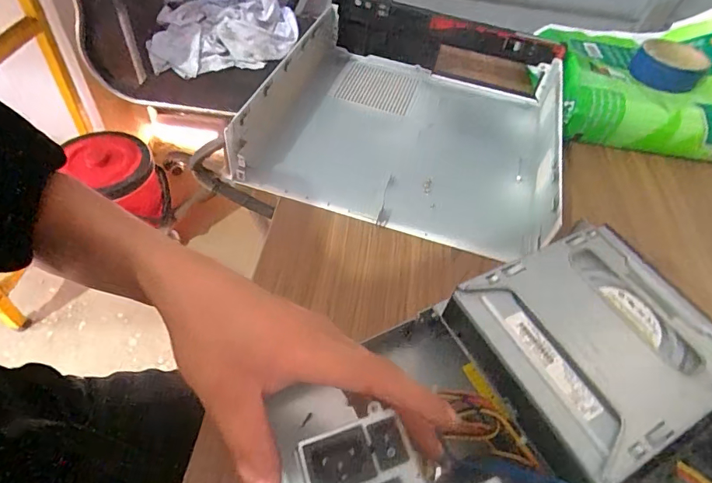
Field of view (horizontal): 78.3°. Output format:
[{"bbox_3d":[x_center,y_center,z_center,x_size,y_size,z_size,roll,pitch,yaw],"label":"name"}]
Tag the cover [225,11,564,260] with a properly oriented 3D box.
[{"bbox_3d":[0.073,-0.154,0.544,0.354,0.078,0.330,15,52,5],"label":"cover"}]

